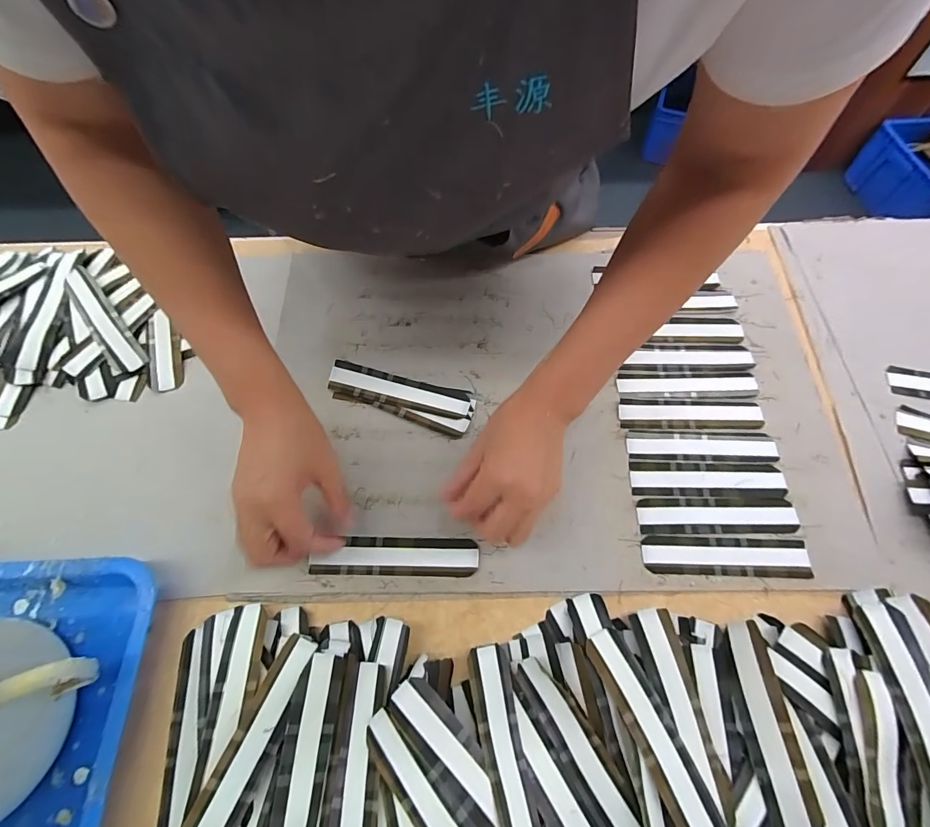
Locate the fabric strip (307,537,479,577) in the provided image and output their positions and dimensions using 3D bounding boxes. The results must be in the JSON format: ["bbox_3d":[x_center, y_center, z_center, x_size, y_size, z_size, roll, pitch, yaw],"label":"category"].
[{"bbox_3d":[-0.061,0.123,0.364,0.141,0.004,0.033,0,65,-2],"label":"fabric strip"}]

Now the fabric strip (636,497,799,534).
[{"bbox_3d":[0.227,0.092,0.381,0.139,0.005,0.031,0,65,-1],"label":"fabric strip"}]

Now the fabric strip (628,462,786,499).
[{"bbox_3d":[0.227,0.062,0.396,0.141,0.004,0.033,1,65,0],"label":"fabric strip"}]

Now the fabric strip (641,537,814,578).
[{"bbox_3d":[0.227,0.124,0.369,0.140,0.004,0.031,1,65,0],"label":"fabric strip"}]

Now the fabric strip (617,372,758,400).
[{"bbox_3d":[0.228,-0.028,0.437,0.140,0.010,0.033,1,65,0],"label":"fabric strip"}]

